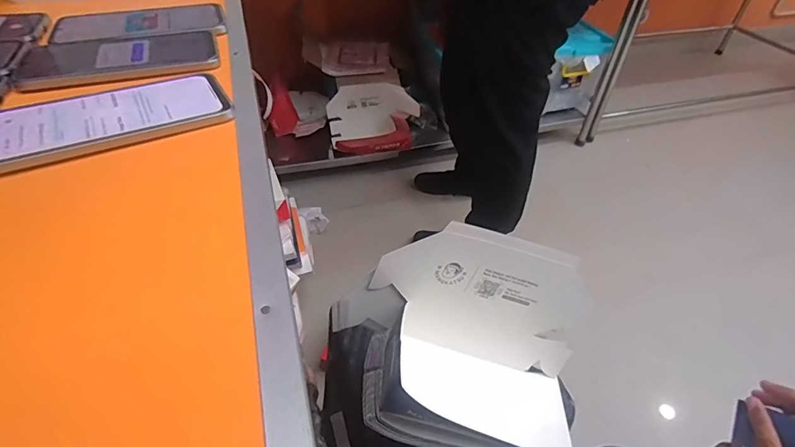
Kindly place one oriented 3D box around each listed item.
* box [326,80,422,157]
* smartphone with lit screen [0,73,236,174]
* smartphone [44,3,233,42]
[{"bbox_3d":[-0.088,-0.381,1.650,0.315,0.195,0.192,-10,44,-13],"label":"box"},{"bbox_3d":[-0.222,-0.084,0.347,0.168,0.008,0.083,-23,49,-25],"label":"smartphone with lit screen"},{"bbox_3d":[-0.279,-0.221,0.483,0.171,0.004,0.090,-13,45,-16],"label":"smartphone"}]

